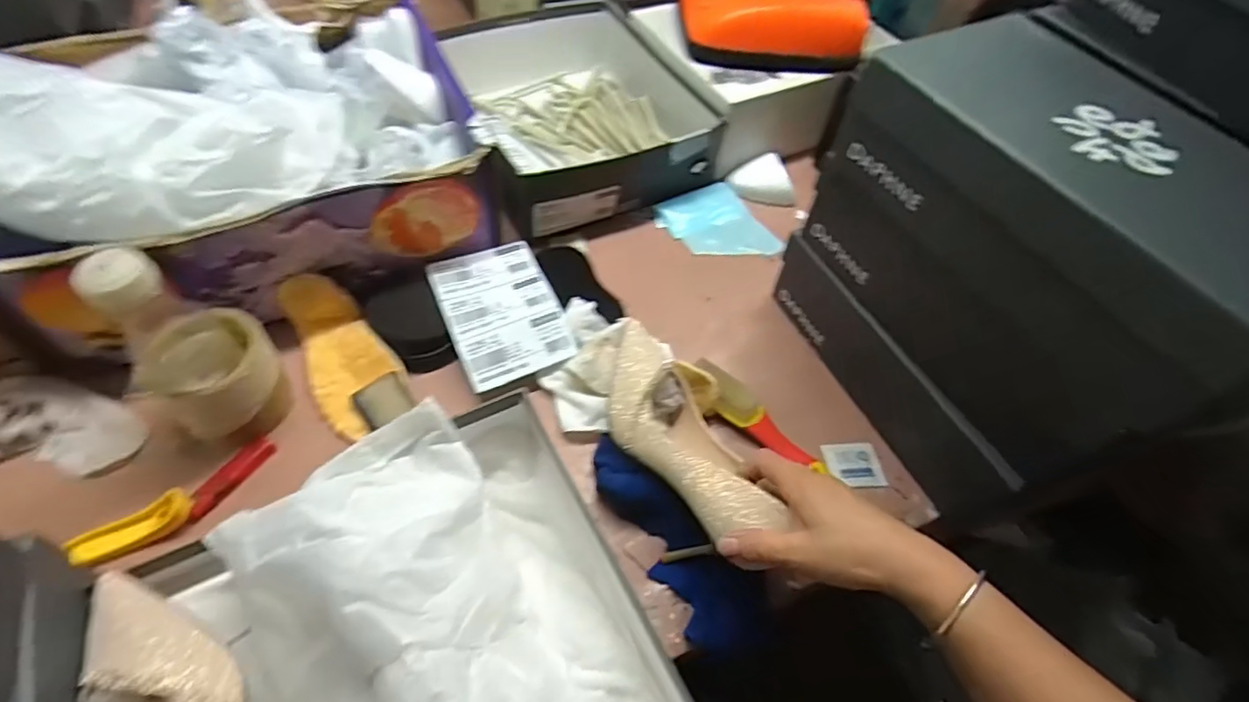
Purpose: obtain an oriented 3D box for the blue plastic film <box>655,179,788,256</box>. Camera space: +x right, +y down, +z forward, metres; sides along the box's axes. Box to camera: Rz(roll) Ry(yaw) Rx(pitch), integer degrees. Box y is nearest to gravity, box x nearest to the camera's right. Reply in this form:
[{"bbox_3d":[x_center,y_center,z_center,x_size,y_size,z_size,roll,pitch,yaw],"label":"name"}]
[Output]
[{"bbox_3d":[0.107,-0.144,0.722,0.097,0.025,0.134,-28,62,-23],"label":"blue plastic film"}]

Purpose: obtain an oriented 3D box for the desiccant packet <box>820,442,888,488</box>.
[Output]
[{"bbox_3d":[0.208,0.103,0.562,0.050,0.008,0.046,-2,55,-7],"label":"desiccant packet"}]

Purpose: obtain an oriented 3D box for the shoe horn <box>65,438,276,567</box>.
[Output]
[{"bbox_3d":[-0.349,0.119,0.489,0.027,0.020,0.145,34,43,18],"label":"shoe horn"}]

